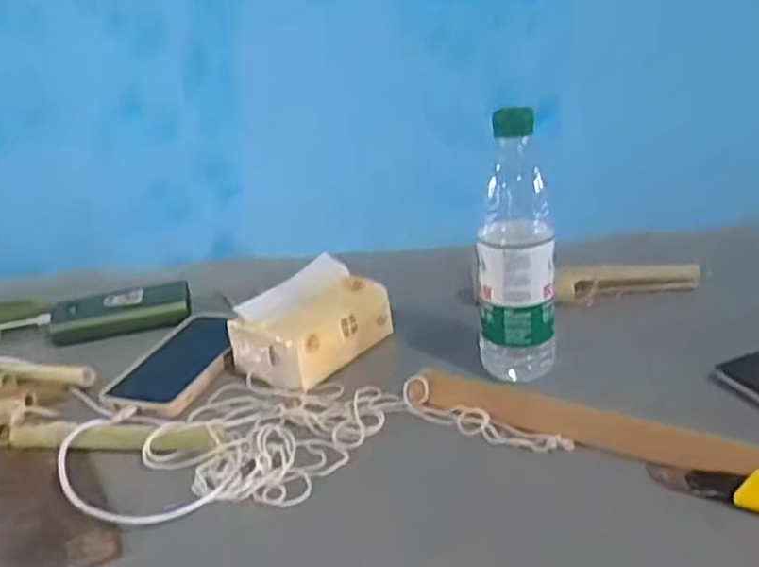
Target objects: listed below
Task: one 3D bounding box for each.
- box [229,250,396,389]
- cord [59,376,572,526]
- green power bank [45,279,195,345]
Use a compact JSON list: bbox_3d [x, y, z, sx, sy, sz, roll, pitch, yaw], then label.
[{"bbox_3d":[-0.062,0.034,0.696,0.090,0.072,0.142,14,32,37],"label":"box"},{"bbox_3d":[-0.060,0.109,0.593,0.352,0.029,0.158,-9,25,-7],"label":"cord"},{"bbox_3d":[-0.278,0.033,0.802,0.144,0.032,0.062,-11,25,-11],"label":"green power bank"}]

